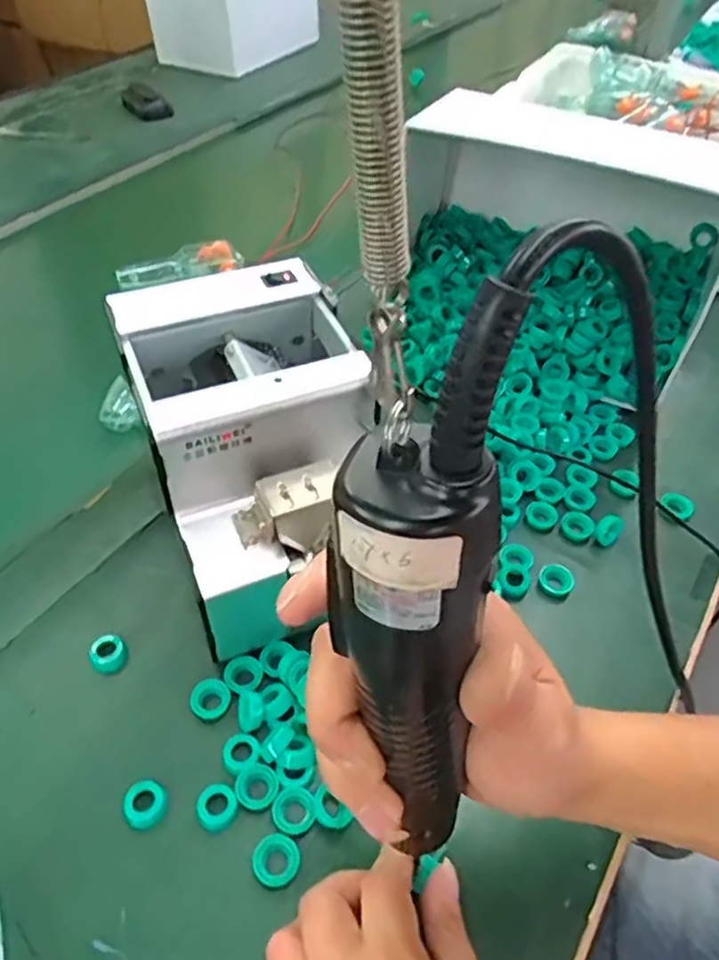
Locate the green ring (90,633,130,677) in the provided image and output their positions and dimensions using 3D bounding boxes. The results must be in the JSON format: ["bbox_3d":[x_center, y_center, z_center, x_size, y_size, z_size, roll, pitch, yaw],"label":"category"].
[{"bbox_3d":[-0.149,0.104,0.407,0.021,0.012,0.022,0,46,0],"label":"green ring"}]

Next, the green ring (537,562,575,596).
[{"bbox_3d":[0.131,0.064,0.451,0.023,0.007,0.022,0,46,0],"label":"green ring"}]

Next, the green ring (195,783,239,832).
[{"bbox_3d":[-0.073,0.168,0.350,0.020,0.004,0.022,0,46,0],"label":"green ring"}]

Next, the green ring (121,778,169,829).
[{"bbox_3d":[-0.110,0.167,0.351,0.022,0.009,0.021,0,46,0],"label":"green ring"}]

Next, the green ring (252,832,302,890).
[{"bbox_3d":[-0.041,0.187,0.333,0.023,0.006,0.022,0,46,0],"label":"green ring"}]

